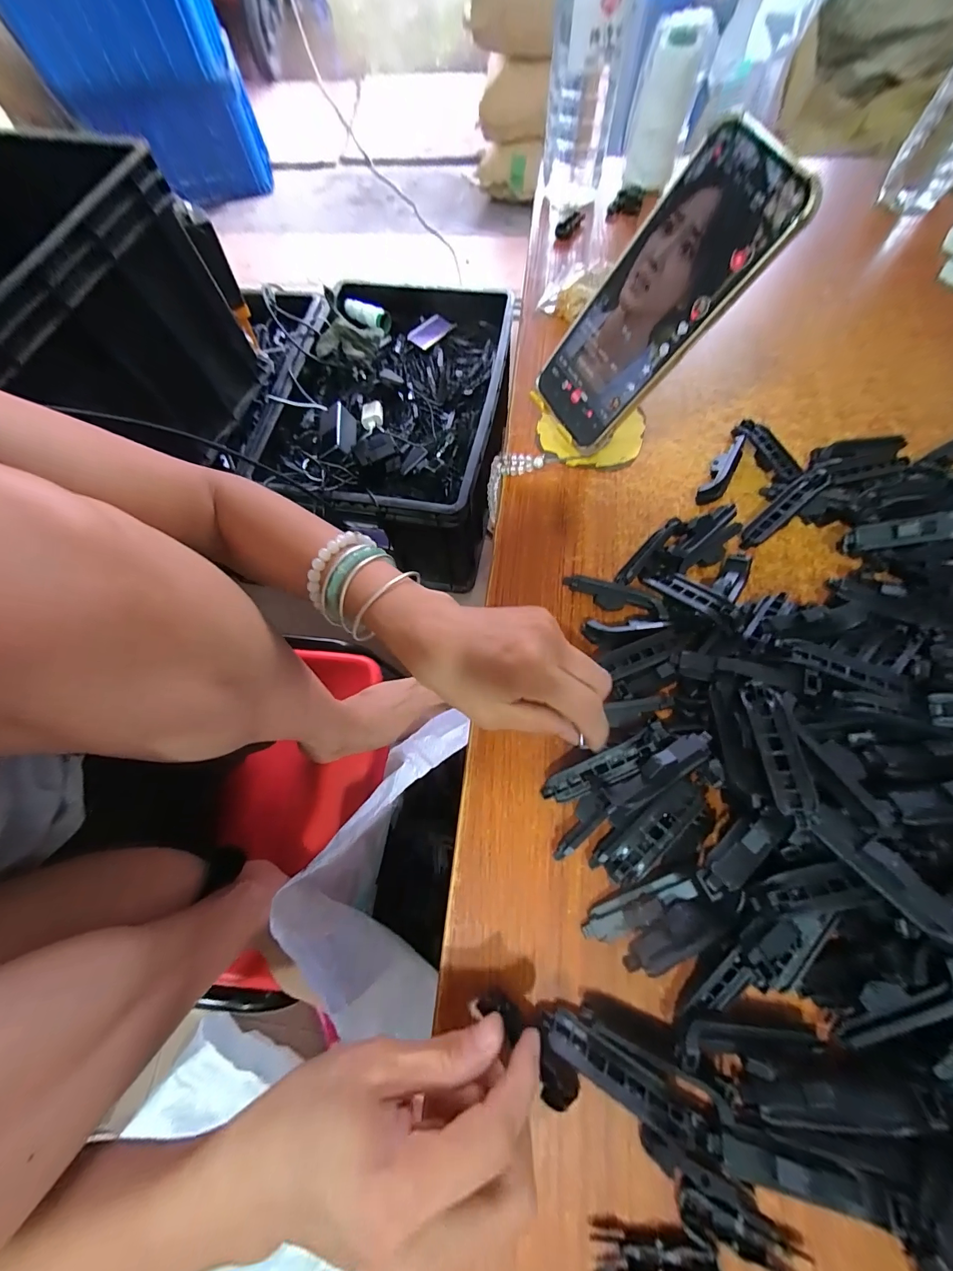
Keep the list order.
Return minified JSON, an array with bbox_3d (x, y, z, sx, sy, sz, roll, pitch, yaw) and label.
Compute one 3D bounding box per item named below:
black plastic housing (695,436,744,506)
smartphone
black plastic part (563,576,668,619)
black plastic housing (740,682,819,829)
[{"bbox_3d":[0.199,-0.133,0.333,0.018,0.017,0.070,31,73,15],"label":"black plastic housing"},{"bbox_3d":[0.113,-0.214,0.271,0.008,0.168,0.079,-14,68,-45],"label":"smartphone"},{"bbox_3d":[0.099,-0.027,0.297,0.072,0.018,0.013,18,70,10],"label":"black plastic part"},{"bbox_3d":[0.161,0.061,0.220,0.019,0.012,0.073,0,69,3],"label":"black plastic housing"}]

